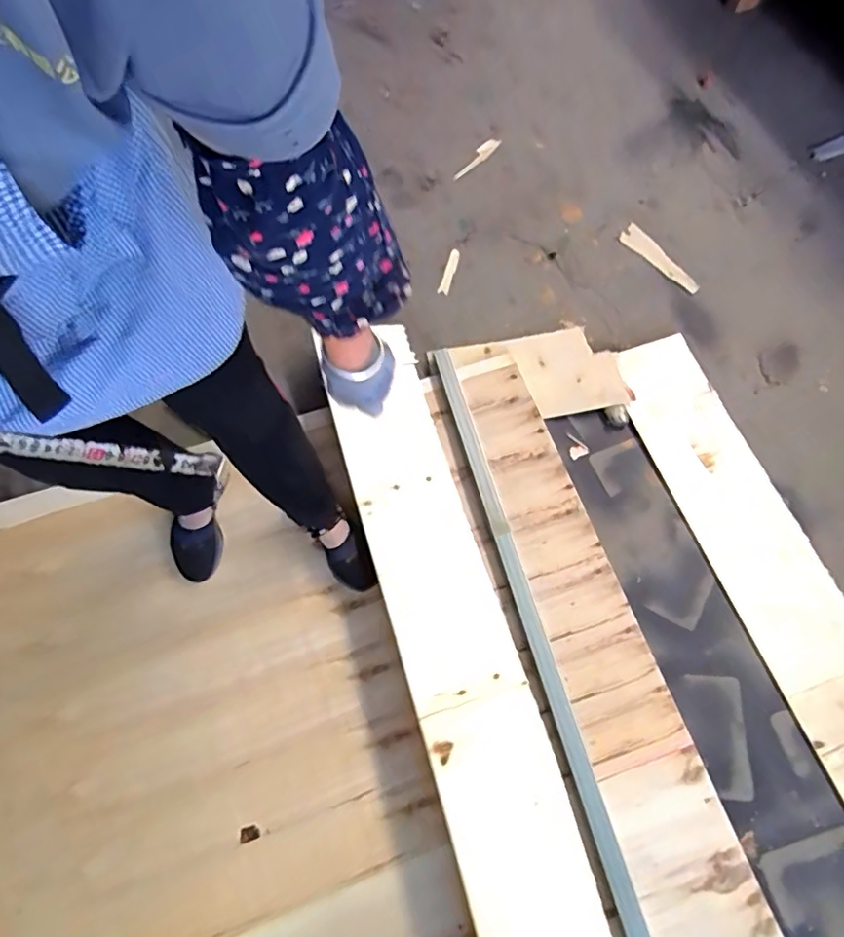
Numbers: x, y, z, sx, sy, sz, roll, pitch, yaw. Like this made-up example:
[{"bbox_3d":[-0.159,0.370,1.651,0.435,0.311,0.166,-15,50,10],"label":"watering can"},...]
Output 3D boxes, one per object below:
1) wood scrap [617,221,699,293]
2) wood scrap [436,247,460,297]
[{"bbox_3d":[0.618,-0.550,1.465,0.065,0.011,0.250,-31,72,-12],"label":"wood scrap"},{"bbox_3d":[0.072,-0.516,1.460,0.029,0.014,0.137,17,69,6],"label":"wood scrap"}]

